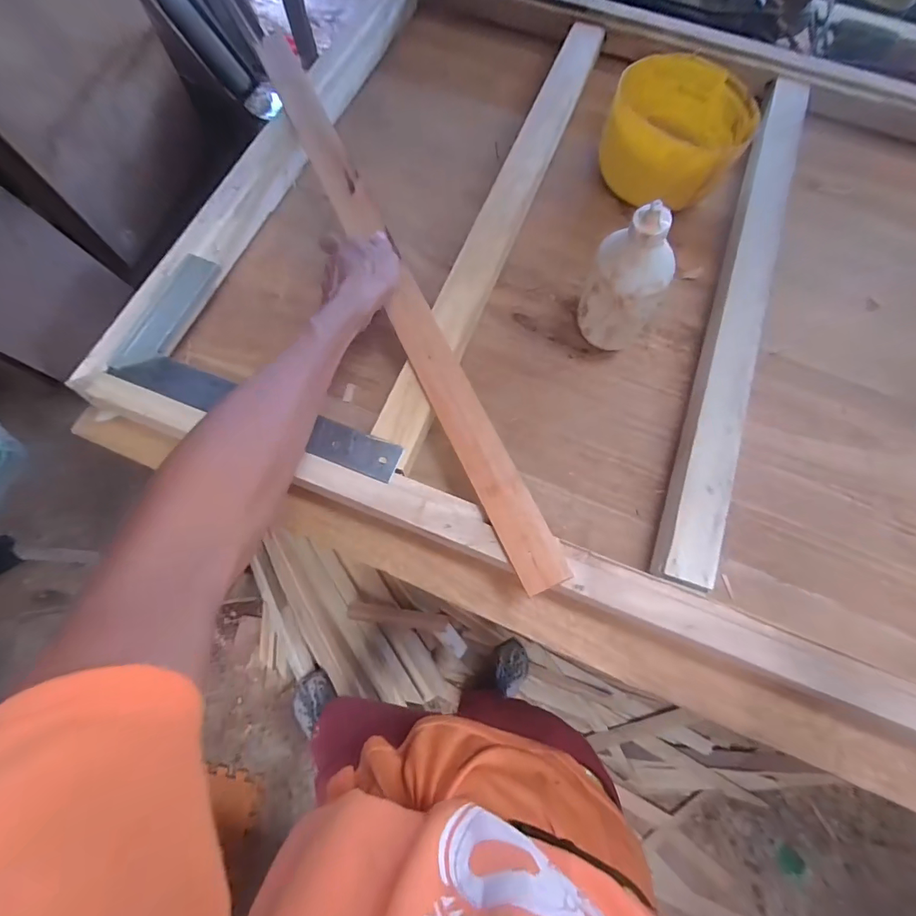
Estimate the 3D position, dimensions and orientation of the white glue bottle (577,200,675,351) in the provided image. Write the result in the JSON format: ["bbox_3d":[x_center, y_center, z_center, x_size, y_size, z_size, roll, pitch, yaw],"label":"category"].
[{"bbox_3d":[0.161,-0.164,0.437,0.075,0.165,0.050,34,75,10],"label":"white glue bottle"}]

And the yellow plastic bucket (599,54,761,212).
[{"bbox_3d":[0.259,-0.393,0.546,0.154,0.094,0.169,-27,74,-9],"label":"yellow plastic bucket"}]

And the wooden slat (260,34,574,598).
[{"bbox_3d":[-0.079,-0.212,0.481,0.047,0.015,0.744,-24,74,-8],"label":"wooden slat"}]

